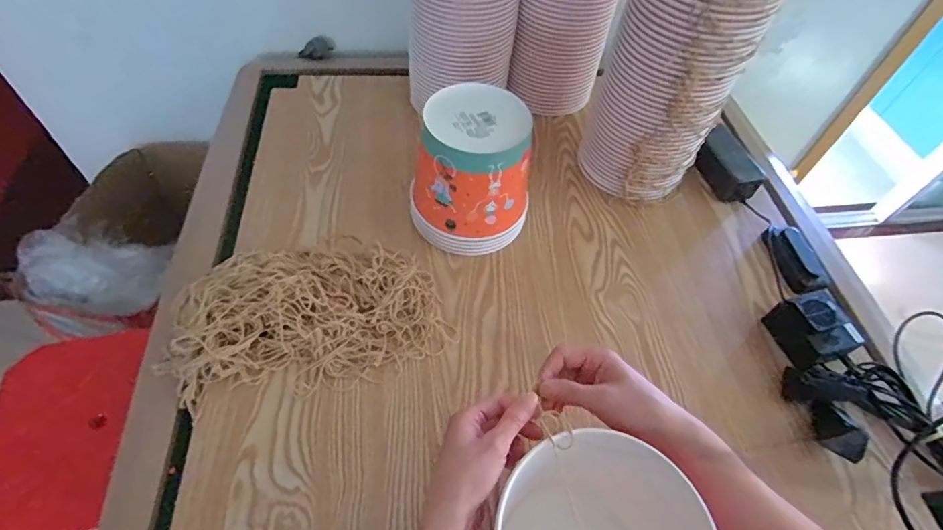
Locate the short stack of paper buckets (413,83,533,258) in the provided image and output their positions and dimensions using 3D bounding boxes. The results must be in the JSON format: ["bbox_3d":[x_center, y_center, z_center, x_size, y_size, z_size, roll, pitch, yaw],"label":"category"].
[{"bbox_3d":[0.006,-0.118,0.622,0.145,0.166,0.139,10,54,2],"label":"short stack of paper buckets"}]

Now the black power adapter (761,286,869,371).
[{"bbox_3d":[0.414,0.079,0.582,0.070,0.054,0.079,-9,56,-12],"label":"black power adapter"}]

